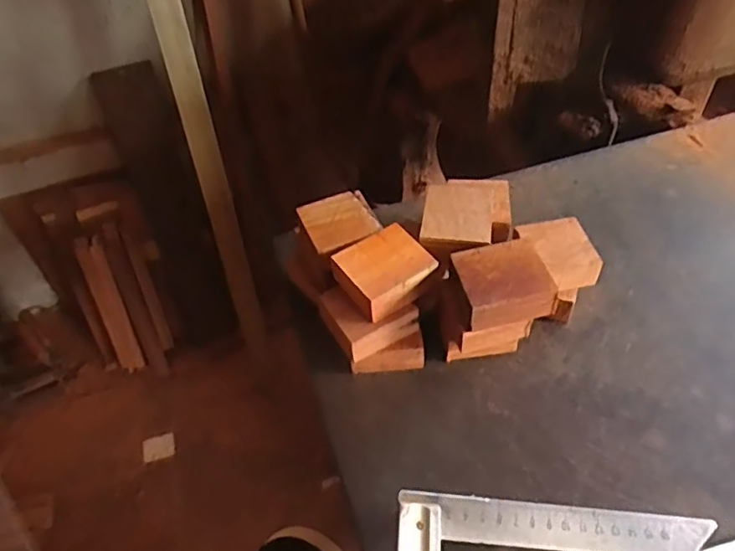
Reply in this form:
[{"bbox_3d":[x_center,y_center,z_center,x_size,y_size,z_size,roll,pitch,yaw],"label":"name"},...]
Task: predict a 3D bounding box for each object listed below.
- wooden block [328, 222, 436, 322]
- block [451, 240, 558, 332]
[{"bbox_3d":[0.012,-0.004,0.449,0.065,0.022,0.055,-26,51,-17],"label":"wooden block"},{"bbox_3d":[0.099,0.006,0.436,0.062,0.026,0.055,-10,48,-4],"label":"block"}]

